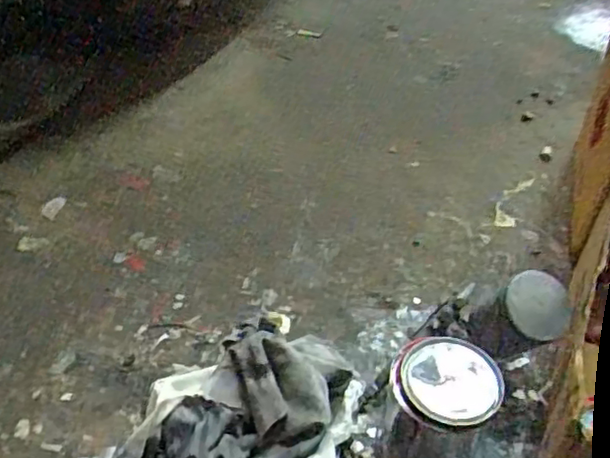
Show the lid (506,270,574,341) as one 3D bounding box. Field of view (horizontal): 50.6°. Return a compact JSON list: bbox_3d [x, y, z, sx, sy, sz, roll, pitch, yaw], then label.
[{"bbox_3d":[0.249,0.080,0.690,0.067,0.014,0.067,-1,76,4],"label":"lid"}]

